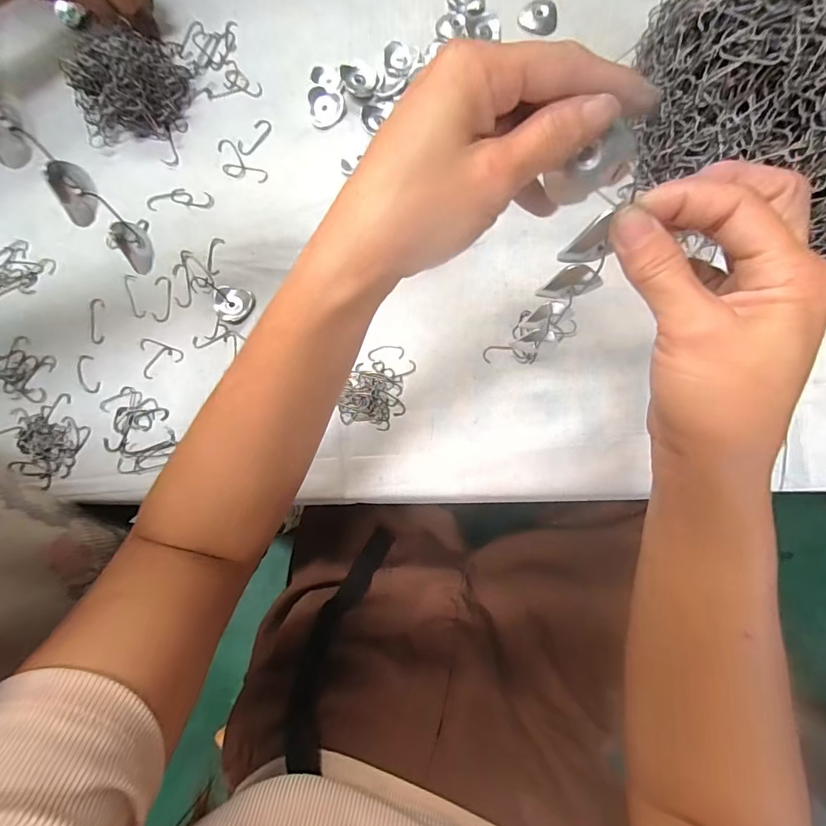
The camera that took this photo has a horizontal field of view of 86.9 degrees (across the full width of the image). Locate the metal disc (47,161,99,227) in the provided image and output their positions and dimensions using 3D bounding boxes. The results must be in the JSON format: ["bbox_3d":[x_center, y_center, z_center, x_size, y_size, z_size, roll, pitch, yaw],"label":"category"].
[{"bbox_3d":[-0.211,-0.140,0.272,0.010,0.030,0.039,-14,83,2],"label":"metal disc"}]

